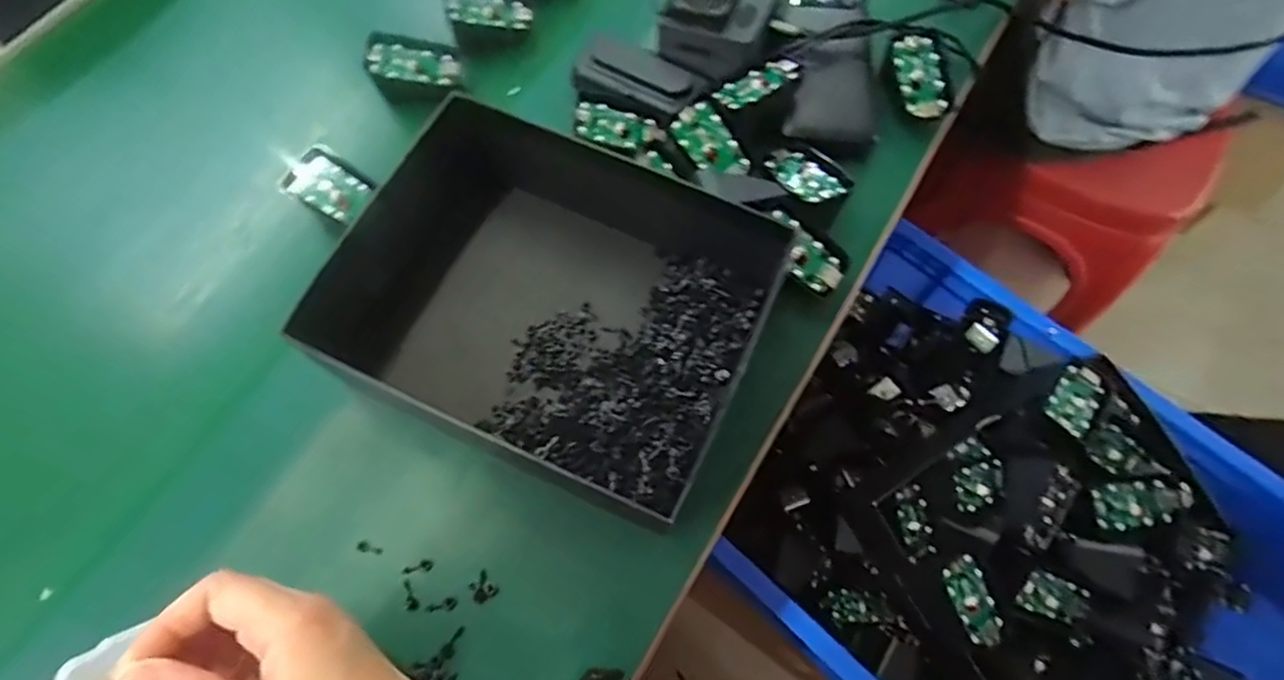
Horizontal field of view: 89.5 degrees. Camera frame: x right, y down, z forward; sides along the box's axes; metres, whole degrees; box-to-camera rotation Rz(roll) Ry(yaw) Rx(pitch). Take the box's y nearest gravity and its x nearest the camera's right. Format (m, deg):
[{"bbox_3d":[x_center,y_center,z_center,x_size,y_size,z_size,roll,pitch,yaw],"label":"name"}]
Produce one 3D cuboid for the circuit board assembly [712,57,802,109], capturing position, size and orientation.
[{"bbox_3d":[0.086,-0.191,0.481,0.067,0.006,0.035,-27,52,-5],"label":"circuit board assembly"}]

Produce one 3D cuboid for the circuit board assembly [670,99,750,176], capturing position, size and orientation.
[{"bbox_3d":[0.049,-0.142,0.472,0.033,0.004,0.060,-34,97,7],"label":"circuit board assembly"}]

